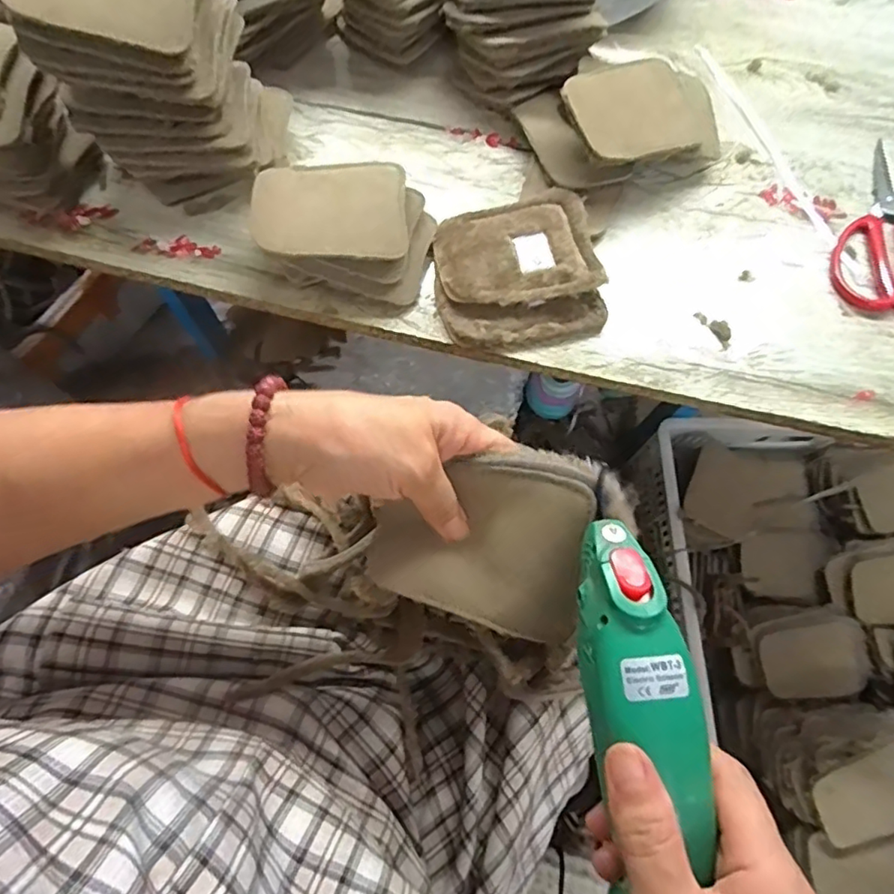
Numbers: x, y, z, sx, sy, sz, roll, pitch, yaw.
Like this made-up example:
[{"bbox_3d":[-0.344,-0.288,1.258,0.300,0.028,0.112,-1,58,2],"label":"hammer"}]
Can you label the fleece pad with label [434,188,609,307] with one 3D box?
[{"bbox_3d":[0.054,-0.158,0.466,0.122,0.009,0.099,-12,66,-4],"label":"fleece pad with label"}]

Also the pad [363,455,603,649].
[{"bbox_3d":[0.016,0.047,0.301,0.109,0.019,0.088,12,97,17],"label":"pad"}]

